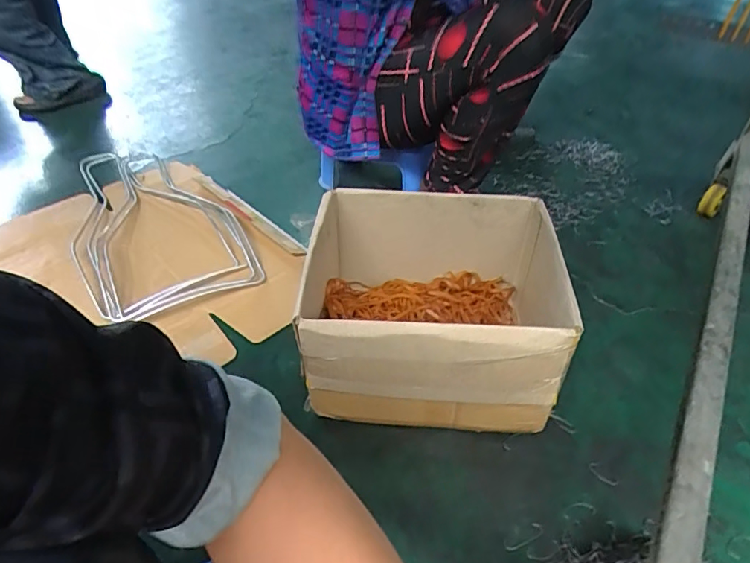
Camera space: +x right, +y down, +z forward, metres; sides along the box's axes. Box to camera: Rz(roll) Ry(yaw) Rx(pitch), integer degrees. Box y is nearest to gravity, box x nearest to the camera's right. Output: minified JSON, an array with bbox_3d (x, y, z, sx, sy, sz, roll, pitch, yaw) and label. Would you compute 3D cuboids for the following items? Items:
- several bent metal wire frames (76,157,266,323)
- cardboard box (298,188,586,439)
[{"bbox_3d":[-0.448,-0.118,0.955,0.275,0.051,0.541,-28,49,-25],"label":"several bent metal wire frames"},{"bbox_3d":[0.064,0.033,0.682,0.347,0.199,0.283,5,42,4],"label":"cardboard box"}]

